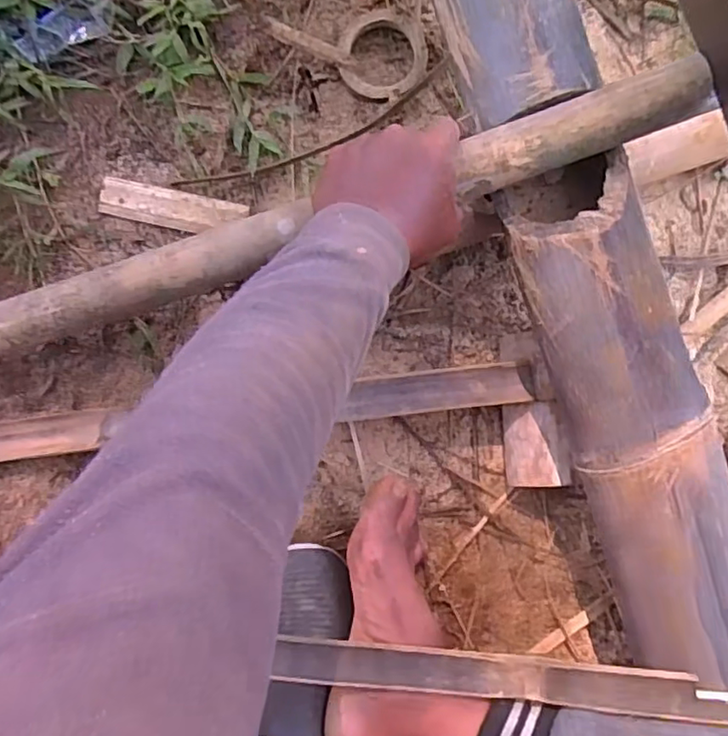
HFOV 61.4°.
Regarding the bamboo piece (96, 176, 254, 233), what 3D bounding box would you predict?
[{"bbox_3d":[-0.176,-0.147,0.566,0.132,0.013,0.034,12,85,4],"label":"bamboo piece"}]

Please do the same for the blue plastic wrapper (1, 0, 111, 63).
[{"bbox_3d":[-0.287,-0.320,0.576,0.094,0.008,0.044,-22,84,0],"label":"blue plastic wrapper"}]

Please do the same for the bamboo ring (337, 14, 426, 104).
[{"bbox_3d":[0.017,-0.293,0.570,0.083,0.017,0.083,0,84,3],"label":"bamboo ring"}]

